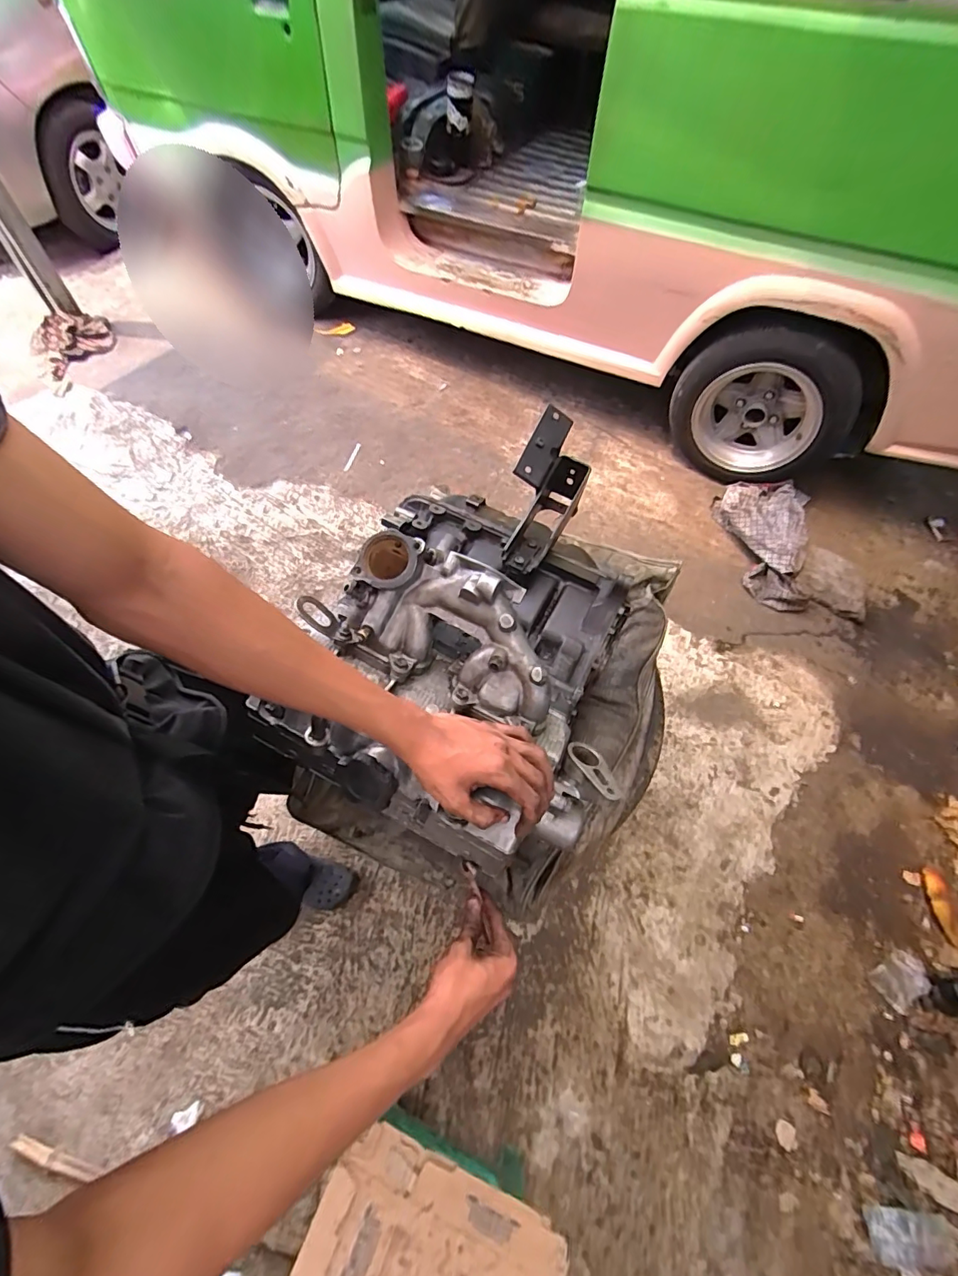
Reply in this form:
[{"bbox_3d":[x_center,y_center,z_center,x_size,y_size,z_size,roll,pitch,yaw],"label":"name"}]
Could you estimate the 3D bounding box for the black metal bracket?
[{"bbox_3d":[0.081,-0.191,0.687,0.093,0.115,0.203,28,65,9],"label":"black metal bracket"}]

